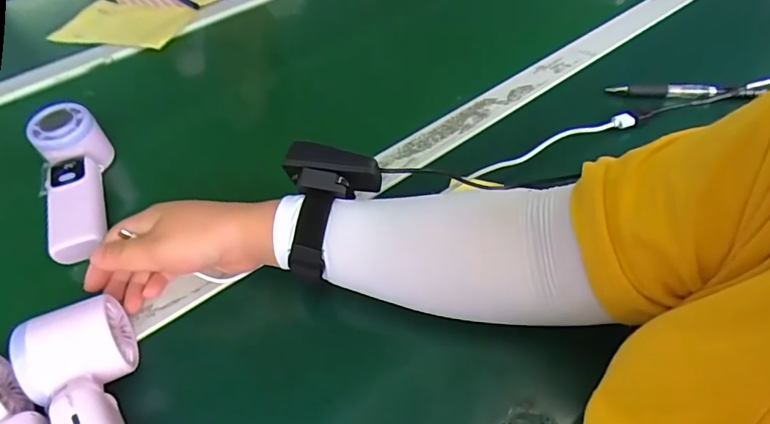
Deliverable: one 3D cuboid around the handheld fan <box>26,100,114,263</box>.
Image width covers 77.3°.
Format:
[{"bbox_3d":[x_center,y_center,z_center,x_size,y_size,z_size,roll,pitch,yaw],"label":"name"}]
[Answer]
[{"bbox_3d":[-0.280,-0.035,0.432,0.057,0.045,0.164,-24,51,-15],"label":"handheld fan"}]

